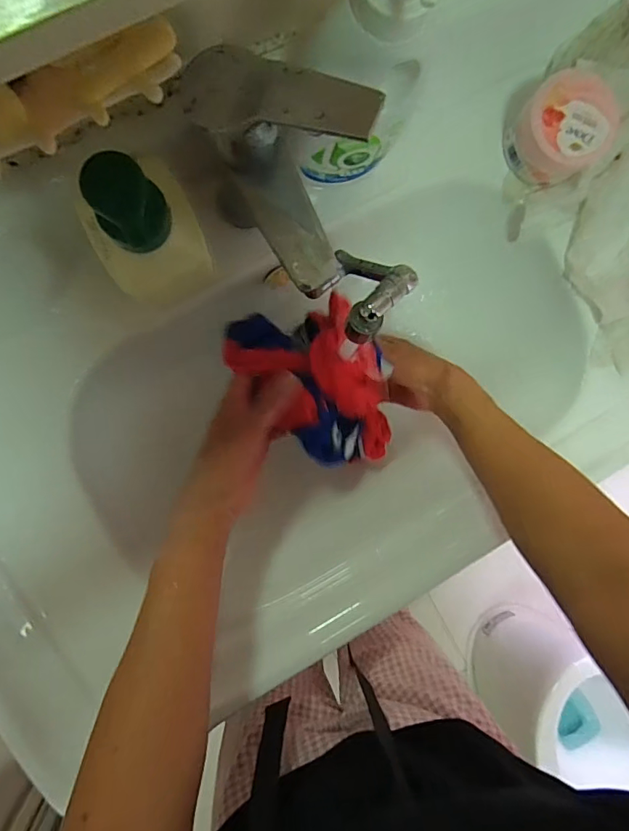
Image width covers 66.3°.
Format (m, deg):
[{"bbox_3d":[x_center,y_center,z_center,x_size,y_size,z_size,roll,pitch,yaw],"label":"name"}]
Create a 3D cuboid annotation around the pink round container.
[{"bbox_3d":[0.230,-0.269,0.456,0.077,0.058,0.086,-33,97,-6],"label":"pink round container"}]

